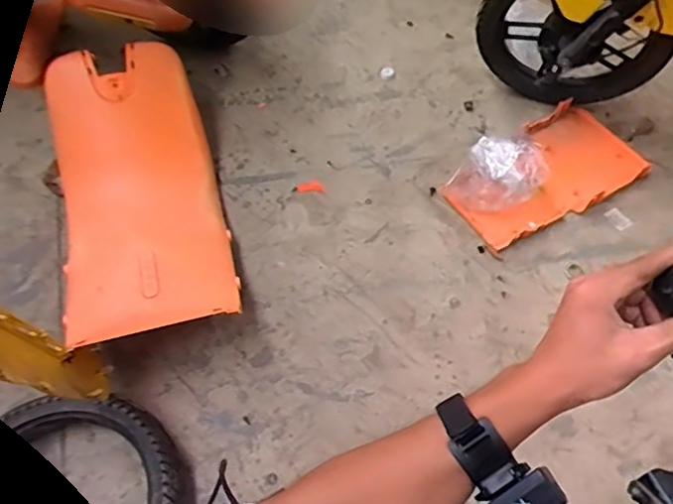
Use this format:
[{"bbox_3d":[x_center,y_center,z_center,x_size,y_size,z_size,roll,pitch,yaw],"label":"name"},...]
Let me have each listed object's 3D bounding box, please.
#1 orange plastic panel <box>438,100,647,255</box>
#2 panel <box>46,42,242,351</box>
[{"bbox_3d":[0.434,-0.157,1.189,0.416,0.028,0.224,-33,66,-18],"label":"orange plastic panel"},{"bbox_3d":[-0.355,-0.102,1.005,0.284,0.180,0.521,-15,61,-9],"label":"panel"}]

